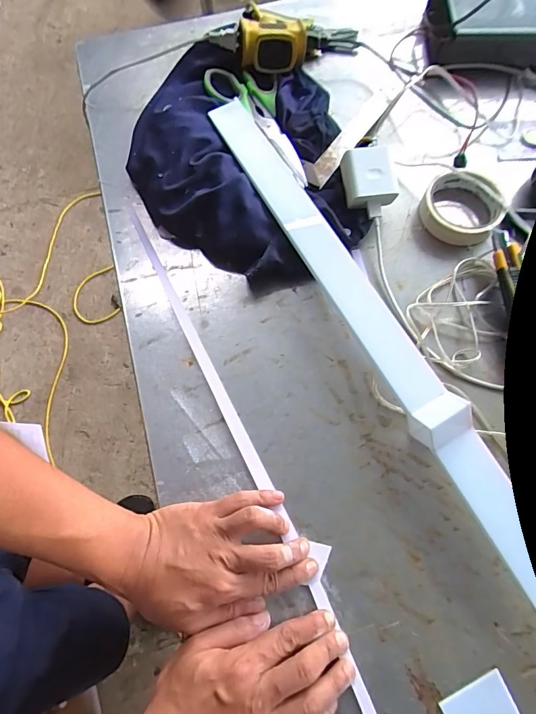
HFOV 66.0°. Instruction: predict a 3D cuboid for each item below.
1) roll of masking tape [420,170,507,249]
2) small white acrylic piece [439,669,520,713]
[{"bbox_3d":[0.219,-0.169,0.468,0.083,0.022,0.086,-1,71,2],"label":"roll of masking tape"},{"bbox_3d":[0.169,0.281,0.324,0.055,0.004,0.040,-23,72,-6],"label":"small white acrylic piece"}]

